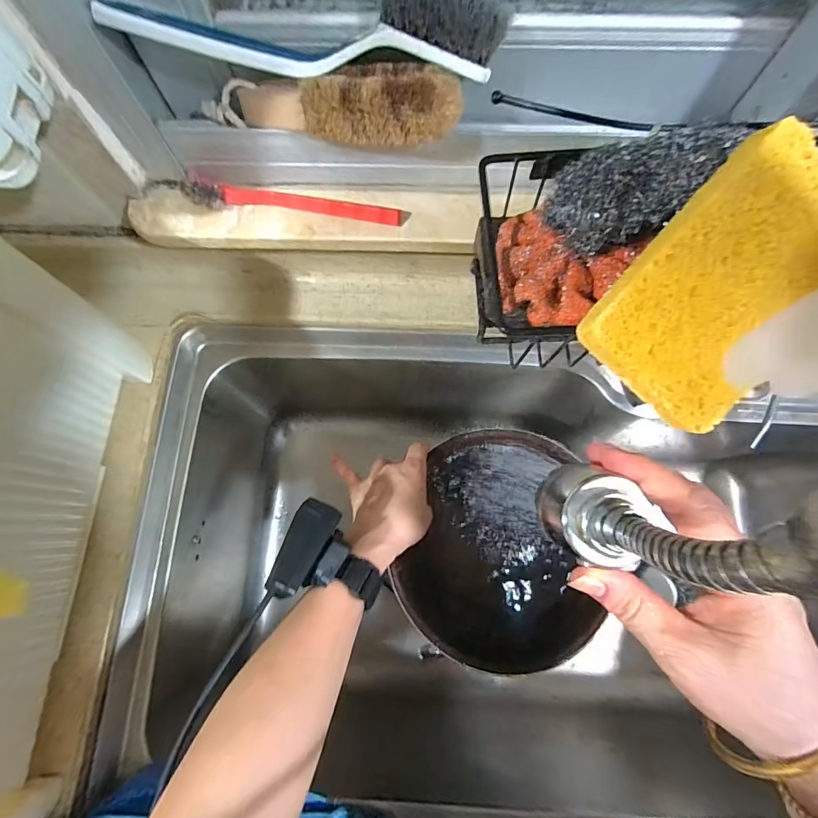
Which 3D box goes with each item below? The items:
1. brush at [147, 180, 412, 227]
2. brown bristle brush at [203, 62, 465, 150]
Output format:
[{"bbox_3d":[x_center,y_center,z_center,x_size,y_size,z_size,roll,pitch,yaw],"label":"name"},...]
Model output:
[{"bbox_3d":[-0.108,-0.163,0.331,0.210,0.021,0.021,9,75,3],"label":"brush"},{"bbox_3d":[-0.056,-0.210,0.283,0.179,0.049,0.052,13,75,4],"label":"brown bristle brush"}]

